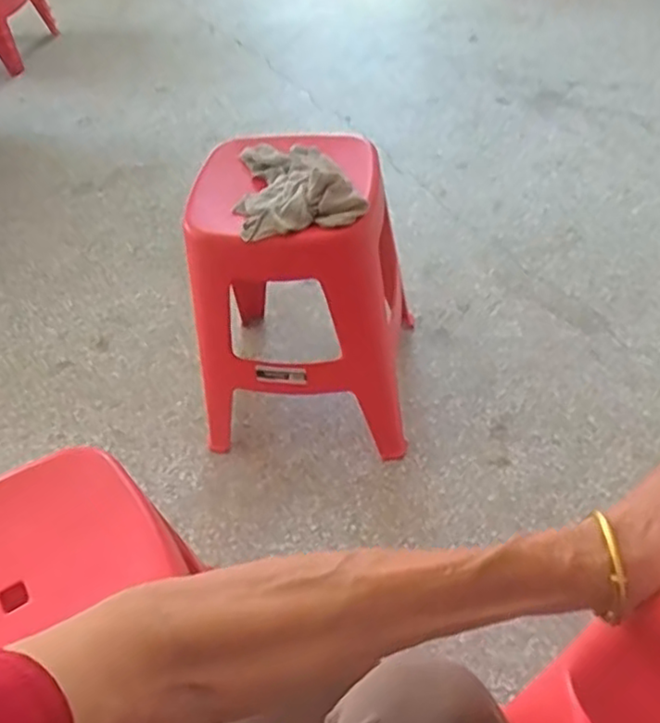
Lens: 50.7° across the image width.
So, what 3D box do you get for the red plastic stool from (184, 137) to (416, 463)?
[{"bbox_3d":[-0.046,-0.098,1.286,0.358,0.511,0.327,1,48,9],"label":"red plastic stool"}]

